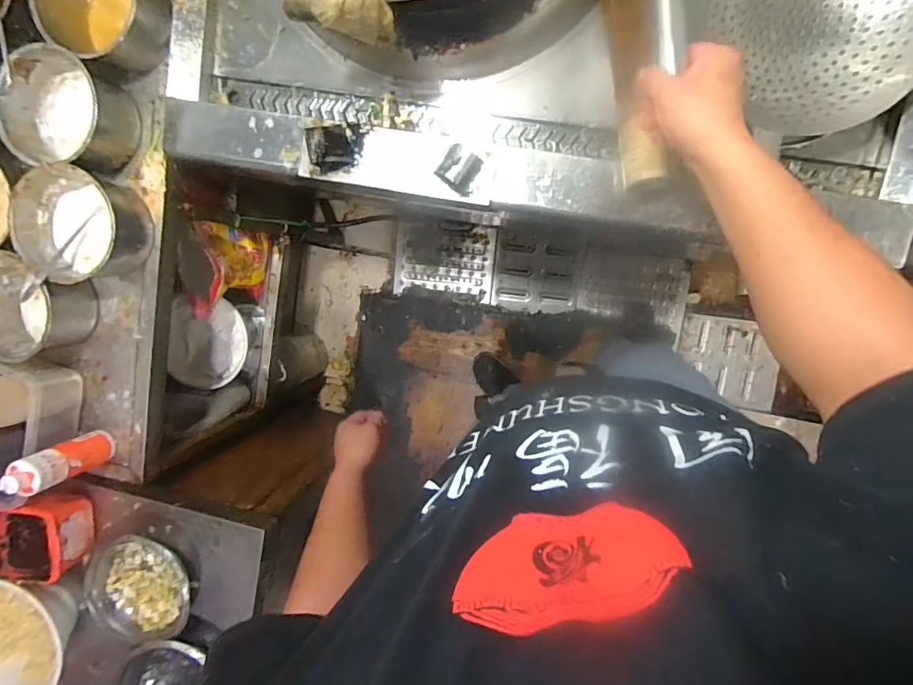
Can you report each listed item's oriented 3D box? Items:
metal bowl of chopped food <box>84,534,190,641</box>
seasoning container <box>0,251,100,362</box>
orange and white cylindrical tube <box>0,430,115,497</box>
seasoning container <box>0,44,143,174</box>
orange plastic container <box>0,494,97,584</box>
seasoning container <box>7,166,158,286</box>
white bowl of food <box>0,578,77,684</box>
[{"bbox_3d":[-0.502,0.392,0.791,0.166,0.044,0.166,1,97,7],"label":"metal bowl of chopped food"},{"bbox_3d":[-0.636,-0.055,0.743,0.153,0.088,0.153,6,98,6],"label":"seasoning container"},{"bbox_3d":[-0.571,0.173,0.721,0.050,0.144,0.052,1,97,7],"label":"orange and white cylindrical tube"},{"bbox_3d":[-0.537,-0.317,0.689,0.138,0.086,0.143,16,98,5],"label":"seasoning container"},{"bbox_3d":[-0.640,0.296,0.762,0.112,0.072,0.120,2,97,6],"label":"orange plastic container"},{"bbox_3d":[-0.531,-0.162,0.702,0.139,0.079,0.148,1,97,7],"label":"seasoning container"},{"bbox_3d":[-0.684,0.456,0.780,0.182,0.096,0.200,1,97,7],"label":"white bowl of food"}]

